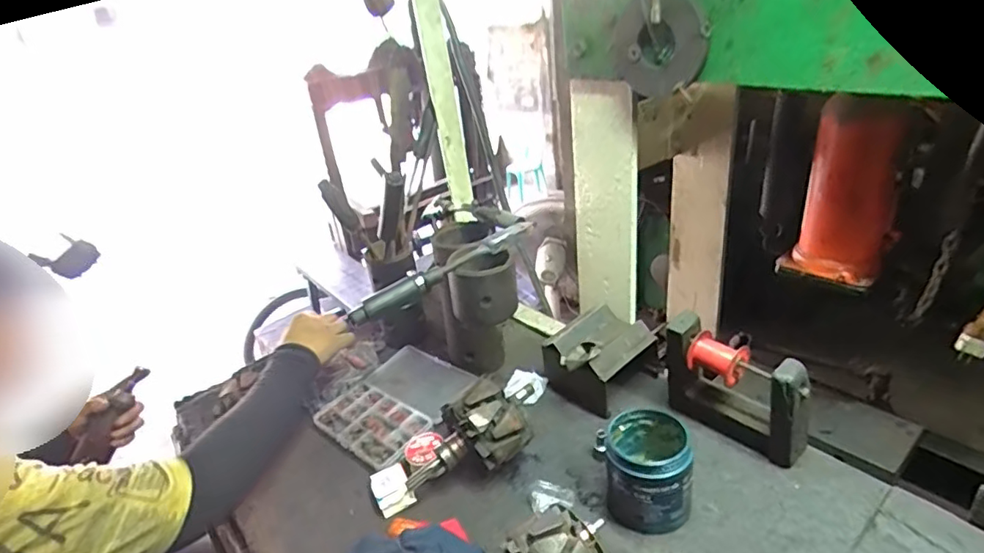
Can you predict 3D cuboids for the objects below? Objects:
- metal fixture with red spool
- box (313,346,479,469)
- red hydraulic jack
[{"bbox_3d":[0.286,0.140,0.689,0.047,0.144,0.171,-26,33,-32],"label":"metal fixture with red spool"},{"bbox_3d":[-0.137,0.193,0.855,0.173,0.042,0.200,16,35,37],"label":"box"},{"bbox_3d":[0.495,-0.121,0.798,0.130,0.237,0.118,12,33,32],"label":"red hydraulic jack"}]

